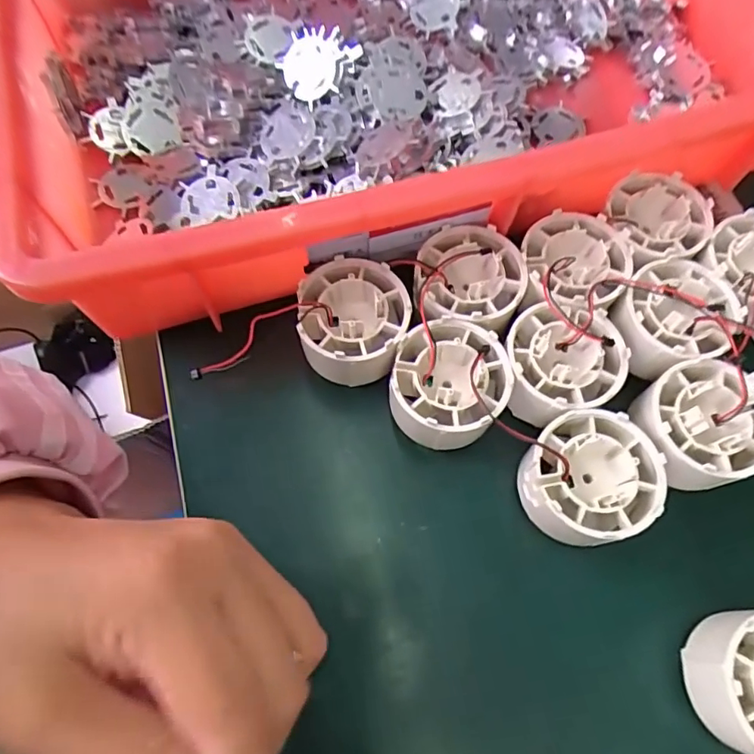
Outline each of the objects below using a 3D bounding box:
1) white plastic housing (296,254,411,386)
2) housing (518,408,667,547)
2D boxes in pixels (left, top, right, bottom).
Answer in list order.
[{"bbox_3d":[-0.011,-0.025,0.257,0.052,0.032,0.050,-2,67,-2],"label":"white plastic housing"},{"bbox_3d":[0.089,0.043,0.230,0.052,0.034,0.050,1,67,-1],"label":"housing"}]

